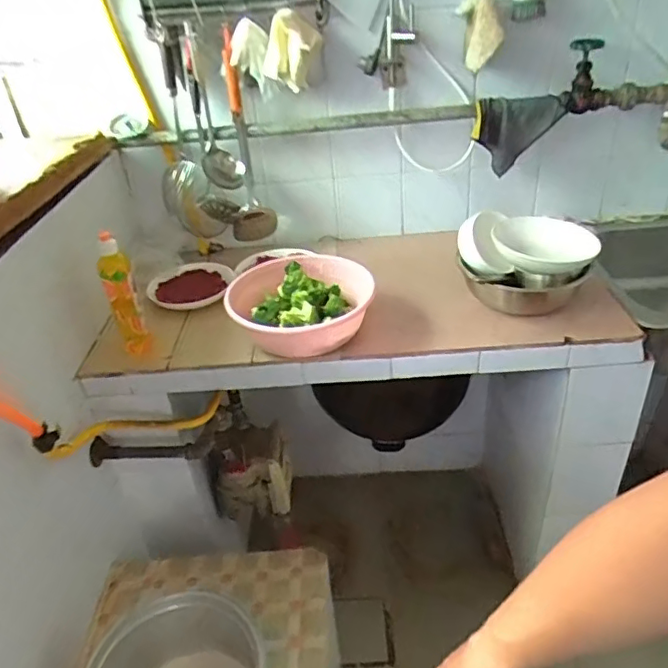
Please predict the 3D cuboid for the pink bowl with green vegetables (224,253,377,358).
[{"bbox_3d":[-0.060,-0.065,0.991,0.236,0.092,0.252,-4,34,2],"label":"pink bowl with green vegetables"}]

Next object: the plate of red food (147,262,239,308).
[{"bbox_3d":[-0.284,-0.091,1.121,0.168,0.038,0.138,0,34,7],"label":"plate of red food"}]

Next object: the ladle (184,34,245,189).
[{"bbox_3d":[-0.221,-0.398,1.058,0.073,0.249,0.052,-10,34,-7],"label":"ladle"}]

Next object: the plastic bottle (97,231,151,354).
[{"bbox_3d":[-0.347,-0.065,0.933,0.045,0.203,0.047,-16,35,-16],"label":"plastic bottle"}]

